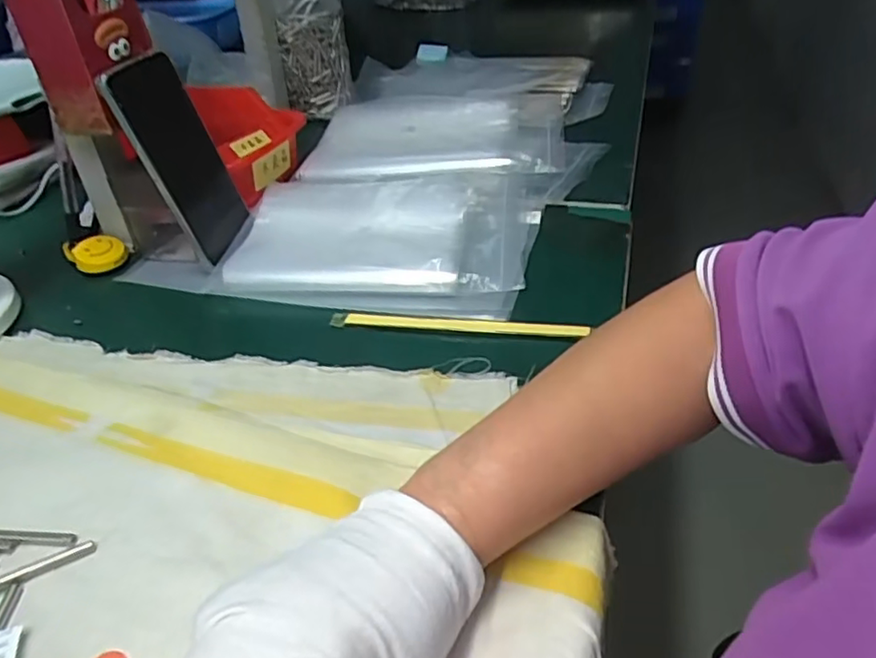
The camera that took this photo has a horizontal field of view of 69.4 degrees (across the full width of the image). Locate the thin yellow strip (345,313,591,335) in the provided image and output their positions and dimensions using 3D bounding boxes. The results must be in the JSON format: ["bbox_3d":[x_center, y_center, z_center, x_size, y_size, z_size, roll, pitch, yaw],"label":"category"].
[{"bbox_3d":[0.017,-0.004,0.455,0.171,0.008,0.013,5,39,11],"label":"thin yellow strip"}]

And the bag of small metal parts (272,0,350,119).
[{"bbox_3d":[-0.155,-0.350,0.784,0.080,0.153,0.054,-7,38,-3],"label":"bag of small metal parts"}]

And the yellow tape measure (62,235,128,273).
[{"bbox_3d":[-0.297,-0.067,0.553,0.045,0.022,0.048,-26,43,-26],"label":"yellow tape measure"}]

